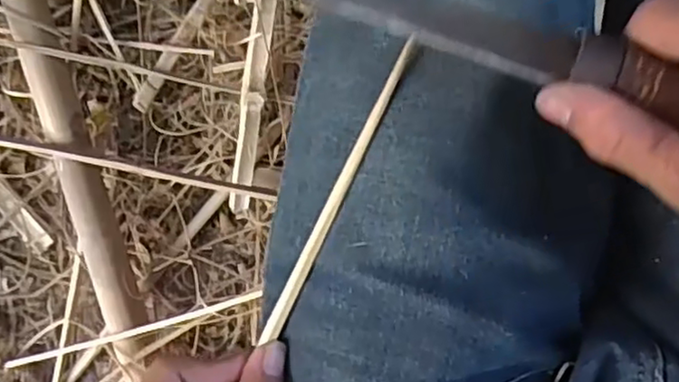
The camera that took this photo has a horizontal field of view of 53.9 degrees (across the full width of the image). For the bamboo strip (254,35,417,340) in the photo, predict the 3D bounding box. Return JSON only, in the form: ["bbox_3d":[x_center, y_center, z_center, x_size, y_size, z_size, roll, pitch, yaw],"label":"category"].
[{"bbox_3d":[-0.001,0.002,0.308,0.008,0.005,0.154,27,102,6],"label":"bamboo strip"}]

